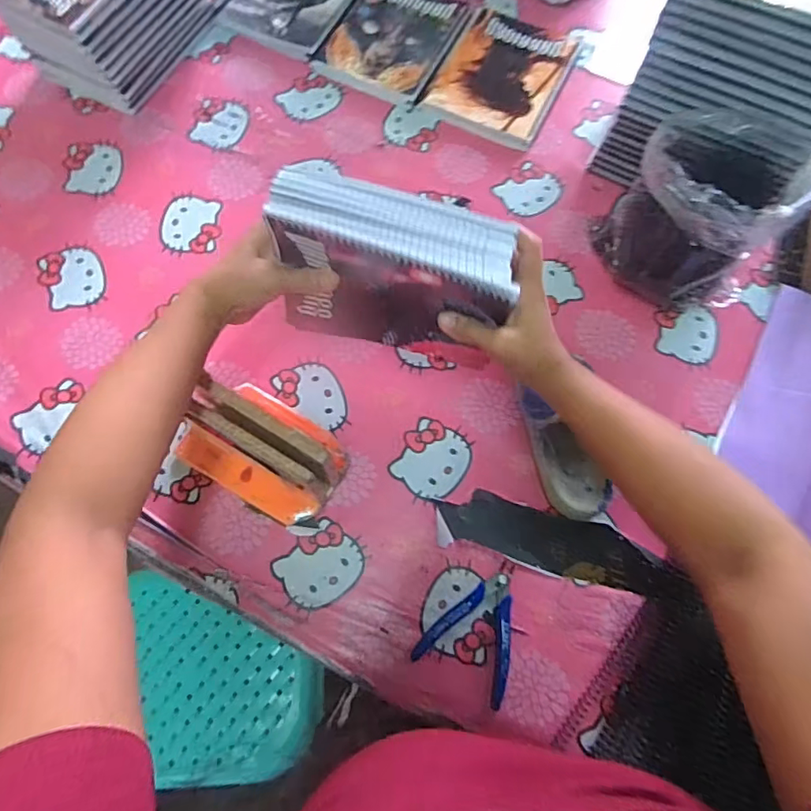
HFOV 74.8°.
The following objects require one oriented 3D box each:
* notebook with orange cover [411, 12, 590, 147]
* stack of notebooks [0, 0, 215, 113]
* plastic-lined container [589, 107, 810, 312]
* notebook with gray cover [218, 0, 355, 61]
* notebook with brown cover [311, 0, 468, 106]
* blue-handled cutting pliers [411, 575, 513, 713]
[{"bbox_3d":[0.131,-0.445,0.716,0.159,0.020,0.204,27,73,7],"label":"notebook with orange cover"},{"bbox_3d":[-0.376,-0.508,0.673,0.153,0.124,0.207,31,74,8],"label":"stack of notebooks"},{"bbox_3d":[0.317,-0.199,0.565,0.170,0.162,0.133,-8,72,-4],"label":"plastic-lined container"},{"bbox_3d":[-0.147,-0.582,0.756,0.147,0.016,0.200,26,73,7],"label":"notebook with gray cover"},{"bbox_3d":[-0.018,-0.509,0.735,0.152,0.020,0.191,25,73,7],"label":"notebook with brown cover"},{"bbox_3d":[0.070,0.208,0.493,0.085,0.007,0.103,30,74,8],"label":"blue-handled cutting pliers"}]

